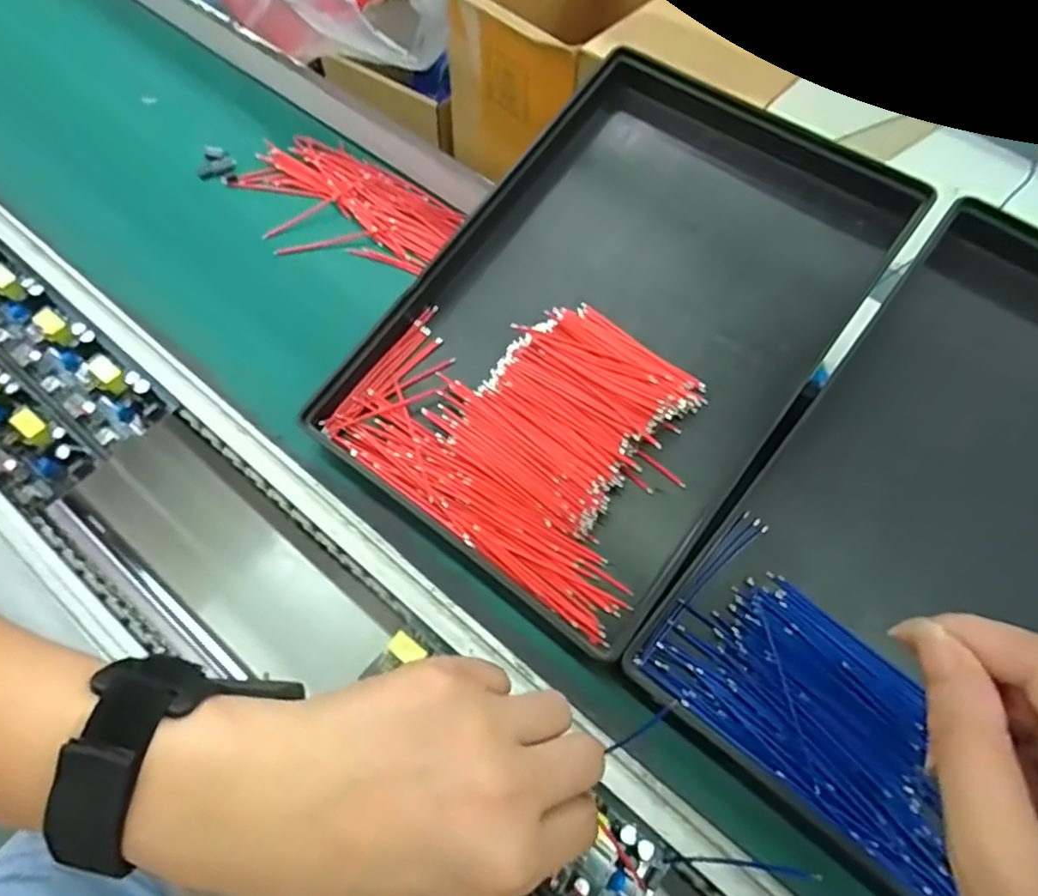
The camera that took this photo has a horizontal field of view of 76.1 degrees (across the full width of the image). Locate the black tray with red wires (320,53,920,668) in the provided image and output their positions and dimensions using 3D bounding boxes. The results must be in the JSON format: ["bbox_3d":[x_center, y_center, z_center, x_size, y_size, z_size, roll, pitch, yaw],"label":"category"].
[{"bbox_3d":[0.055,-0.072,0.350,0.194,0.033,0.297,34,77,17],"label":"black tray with red wires"}]

